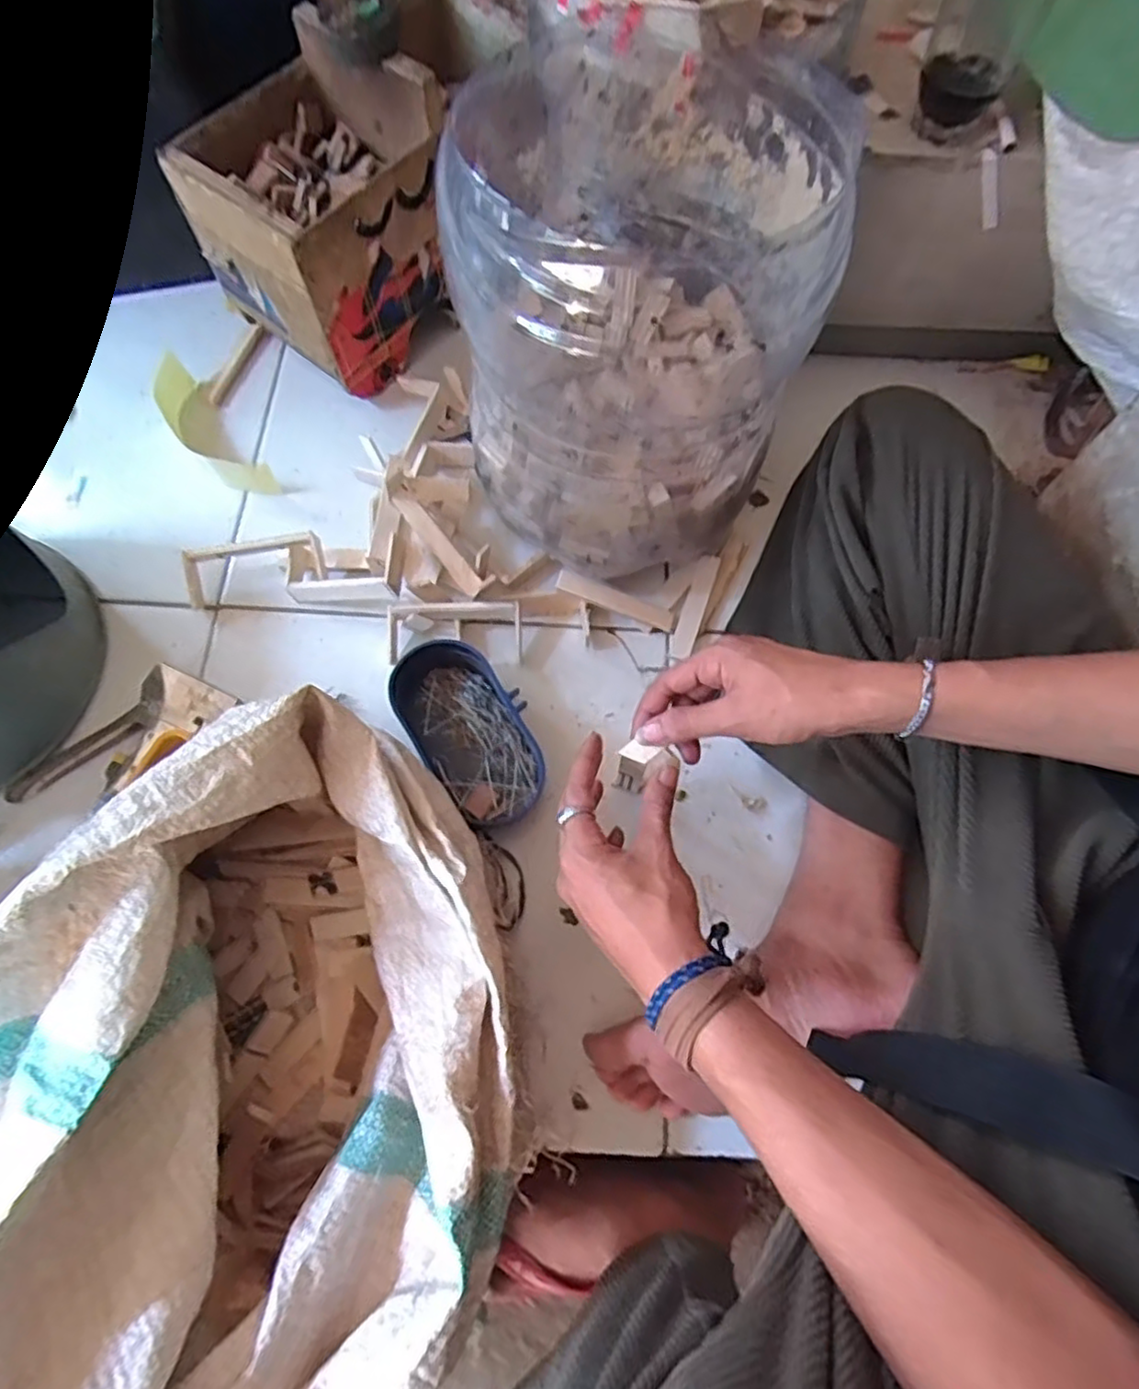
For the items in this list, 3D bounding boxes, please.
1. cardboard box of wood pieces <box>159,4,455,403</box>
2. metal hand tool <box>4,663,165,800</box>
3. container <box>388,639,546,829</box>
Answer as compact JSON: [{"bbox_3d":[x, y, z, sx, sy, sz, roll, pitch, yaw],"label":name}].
[{"bbox_3d":[-0.215,-0.422,0.627,0.170,0.200,0.189,32,72,11],"label":"cardboard box of wood pieces"},{"bbox_3d":[-0.381,0.036,0.547,0.142,0.024,0.037,-32,73,-12],"label":"metal hand tool"},{"bbox_3d":[-0.081,0.030,0.554,0.087,0.040,0.158,-35,74,-12],"label":"container"}]

